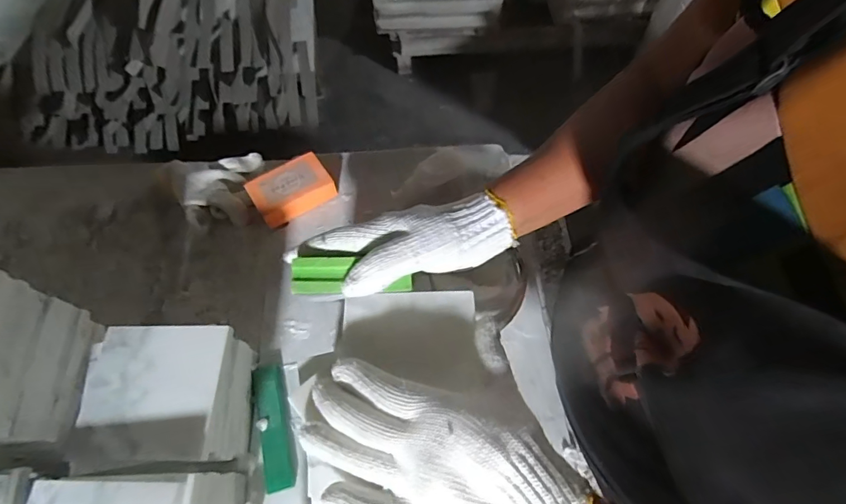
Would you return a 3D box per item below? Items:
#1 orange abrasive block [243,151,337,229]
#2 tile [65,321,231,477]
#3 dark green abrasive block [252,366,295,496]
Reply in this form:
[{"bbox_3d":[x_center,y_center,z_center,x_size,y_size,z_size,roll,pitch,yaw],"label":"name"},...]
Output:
[{"bbox_3d":[-0.163,-0.078,0.548,0.092,0.033,0.060,-28,63,-15],"label":"orange abrasive block"},{"bbox_3d":[-0.213,0.108,0.344,0.108,0.013,0.102,-2,59,-1],"label":"tile"},{"bbox_3d":[-0.144,0.165,0.424,0.029,0.008,0.115,-15,60,-9],"label":"dark green abrasive block"}]

